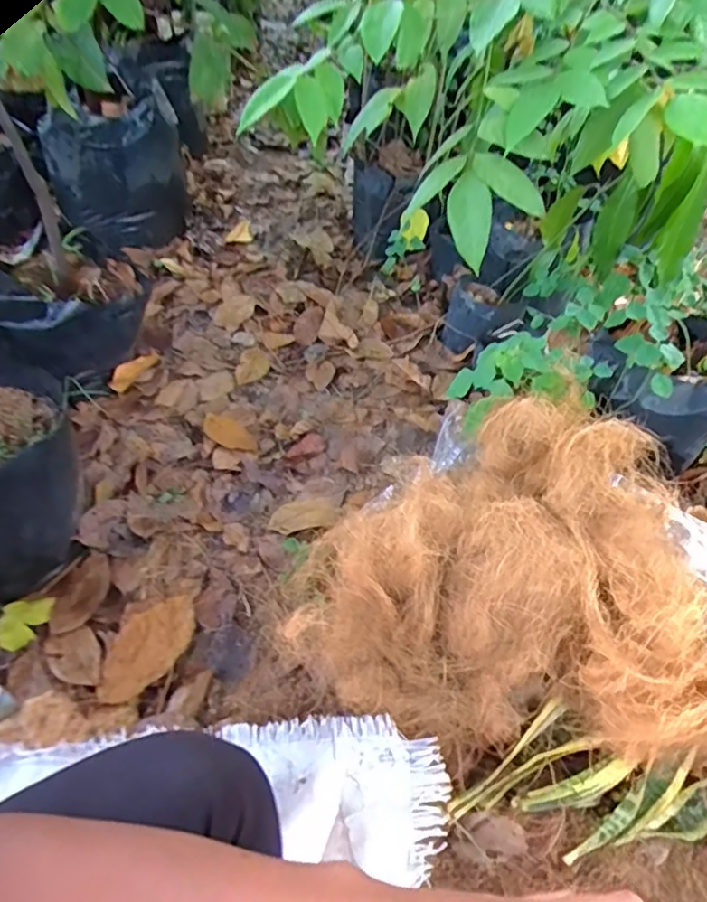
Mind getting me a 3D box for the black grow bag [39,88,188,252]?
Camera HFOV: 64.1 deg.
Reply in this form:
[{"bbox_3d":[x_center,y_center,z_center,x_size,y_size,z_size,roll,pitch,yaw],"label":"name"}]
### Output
[{"bbox_3d":[-0.520,-0.621,1.254,0.266,0.275,0.277,-22,49,-21],"label":"black grow bag"}]

